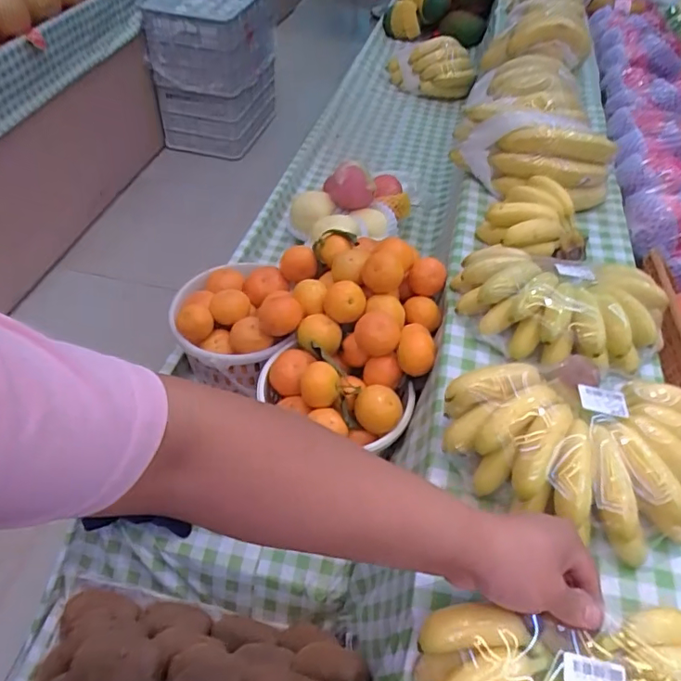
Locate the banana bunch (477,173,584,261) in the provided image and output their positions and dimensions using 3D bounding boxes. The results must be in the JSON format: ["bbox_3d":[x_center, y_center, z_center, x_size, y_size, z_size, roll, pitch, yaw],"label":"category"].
[{"bbox_3d":[0.238,-0.146,0.644,0.128,0.060,0.125,2,49,-3],"label":"banana bunch"}]

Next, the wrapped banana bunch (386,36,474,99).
[{"bbox_3d":[0.166,-0.511,0.976,0.162,0.104,0.066,20,50,12],"label":"wrapped banana bunch"}]

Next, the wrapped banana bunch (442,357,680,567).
[{"bbox_3d":[0.211,0.090,0.442,0.208,0.077,0.161,-11,51,-14],"label":"wrapped banana bunch"}]

